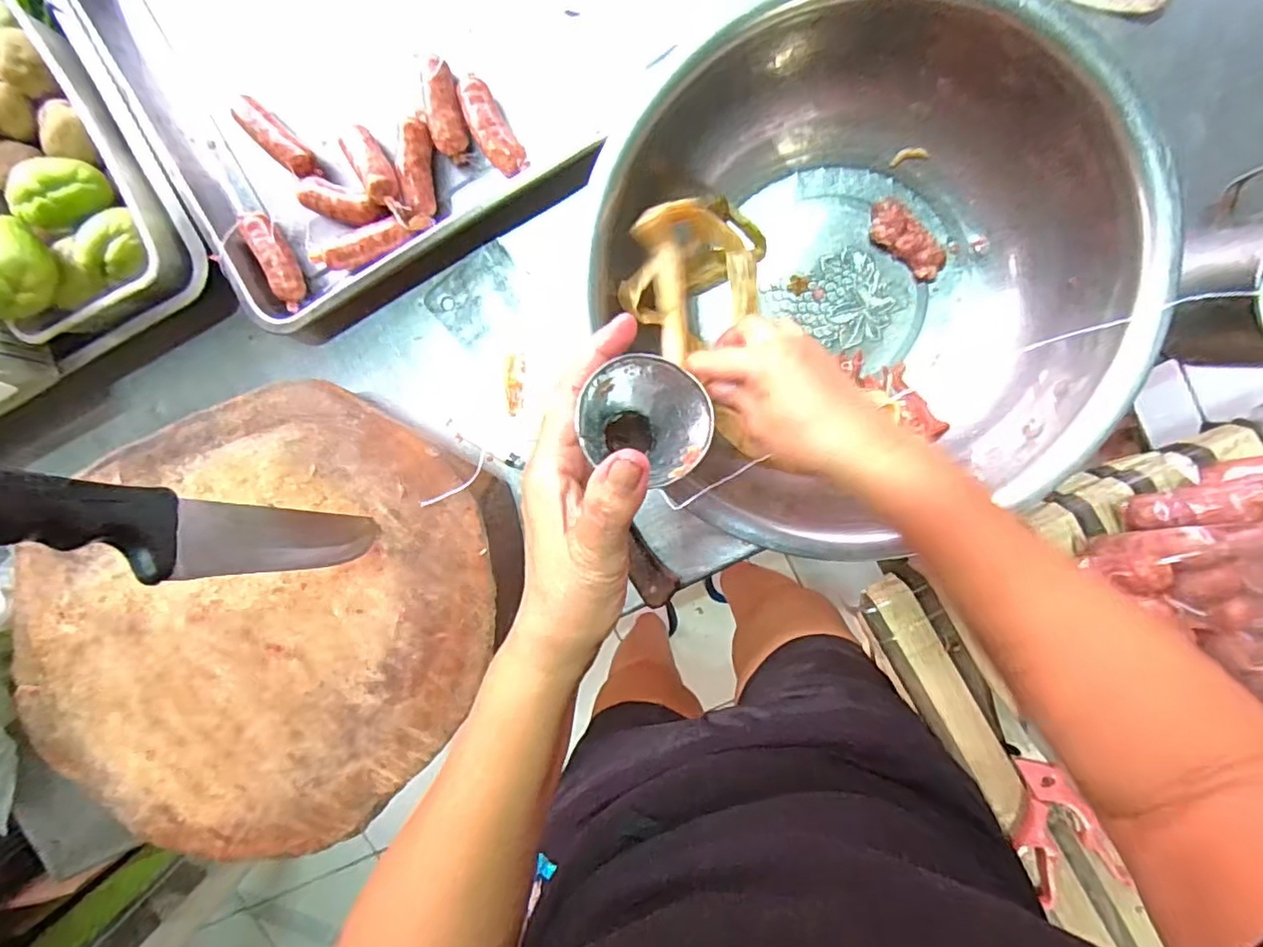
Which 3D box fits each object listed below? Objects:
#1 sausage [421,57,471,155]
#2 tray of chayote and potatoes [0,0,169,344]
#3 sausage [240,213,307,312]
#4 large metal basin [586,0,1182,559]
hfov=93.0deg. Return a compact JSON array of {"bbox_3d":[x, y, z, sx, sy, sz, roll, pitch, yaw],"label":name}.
[{"bbox_3d":[-0.159,-0.310,0.508,0.026,0.022,0.073,-8,96,7],"label":"sausage"},{"bbox_3d":[-0.513,-0.254,0.500,0.162,0.077,0.265,-23,95,8],"label":"tray of chayote and potatoes"},{"bbox_3d":[-0.325,-0.194,0.547,0.025,0.022,0.088,-28,93,9],"label":"sausage"},{"bbox_3d":[0.164,-0.142,0.458,0.340,0.138,0.363,1,99,5],"label":"large metal basin"}]

